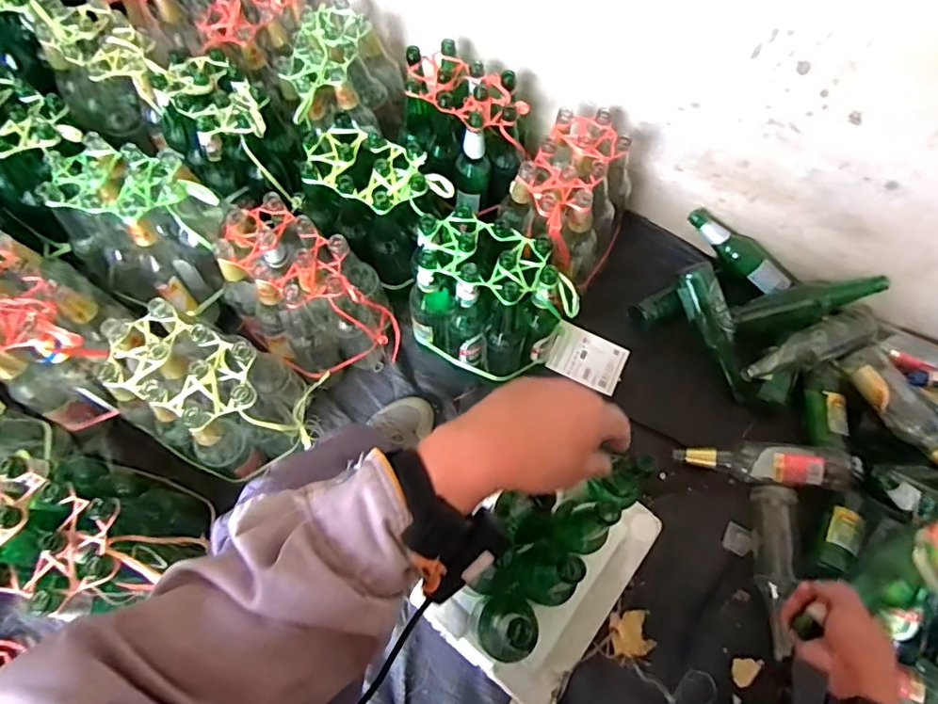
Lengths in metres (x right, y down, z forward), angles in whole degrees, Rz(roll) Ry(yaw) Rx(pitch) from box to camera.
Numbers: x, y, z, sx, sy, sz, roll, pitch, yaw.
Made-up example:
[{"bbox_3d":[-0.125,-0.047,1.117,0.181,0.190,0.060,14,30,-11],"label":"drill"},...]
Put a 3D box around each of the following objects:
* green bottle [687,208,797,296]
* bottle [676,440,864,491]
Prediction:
[{"bbox_3d":[0.502,-0.187,1.037,0.222,0.060,0.058,39,70,0],"label":"green bottle"},{"bbox_3d":[0.492,0.189,0.930,0.270,0.082,0.072,2,65,19],"label":"bottle"}]

